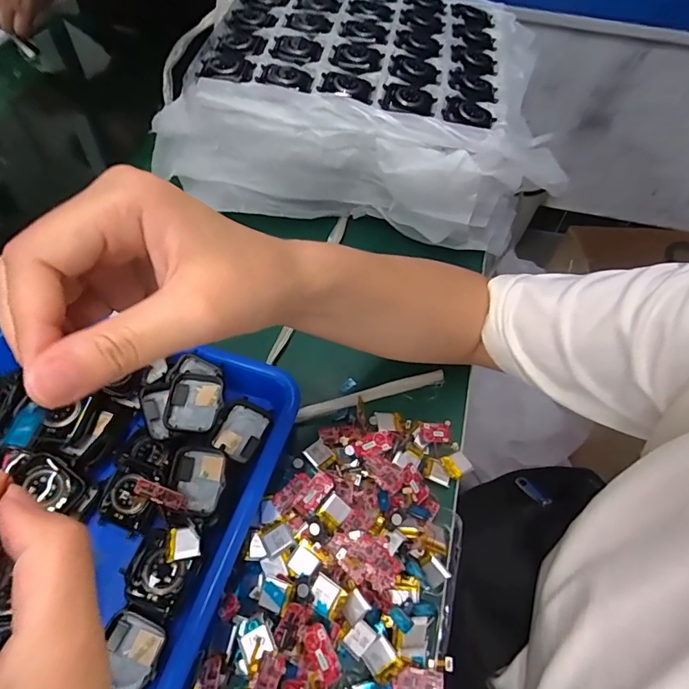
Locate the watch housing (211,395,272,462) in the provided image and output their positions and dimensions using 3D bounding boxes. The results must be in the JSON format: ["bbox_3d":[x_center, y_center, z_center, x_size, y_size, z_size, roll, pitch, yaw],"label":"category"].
[{"bbox_3d":[-0.072,0.060,0.329,0.031,0.006,0.040,24,71,13],"label":"watch housing"}]

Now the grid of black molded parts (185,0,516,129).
[{"bbox_3d":[0.019,-0.301,0.459,0.300,0.034,0.229,11,56,5],"label":"grid of black molded parts"}]

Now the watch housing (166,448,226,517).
[{"bbox_3d":[-0.095,0.086,0.299,0.038,0.008,0.039,8,70,14],"label":"watch housing"}]

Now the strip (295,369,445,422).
[{"bbox_3d":[0.024,0.040,0.377,0.127,0.010,0.013,-16,58,-13],"label":"strip"}]

